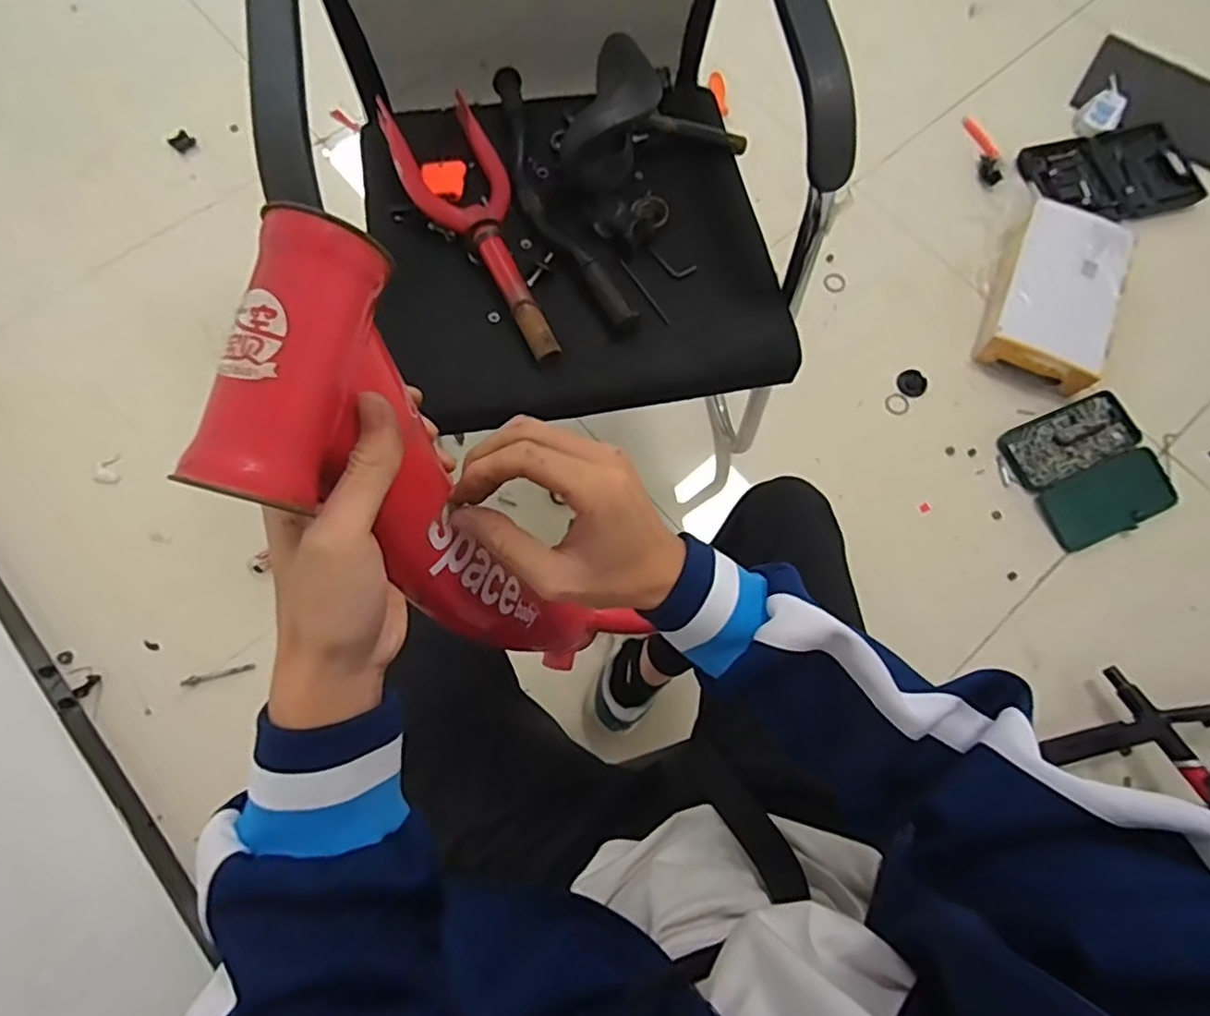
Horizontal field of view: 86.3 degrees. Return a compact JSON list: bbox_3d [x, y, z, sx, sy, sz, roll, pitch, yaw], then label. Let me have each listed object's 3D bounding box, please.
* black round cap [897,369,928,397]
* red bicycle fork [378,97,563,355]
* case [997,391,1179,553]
[{"bbox_3d":[0.590,-0.240,1.239,0.056,0.006,0.057,0,76,-1],"label":"black round cap"},{"bbox_3d":[-0.149,-0.324,0.743,0.117,0.038,0.375,-21,75,-8],"label":"red bicycle fork"},{"bbox_3d":[0.892,-0.072,1.186,0.259,0.033,0.244,-24,77,-6],"label":"case"}]

